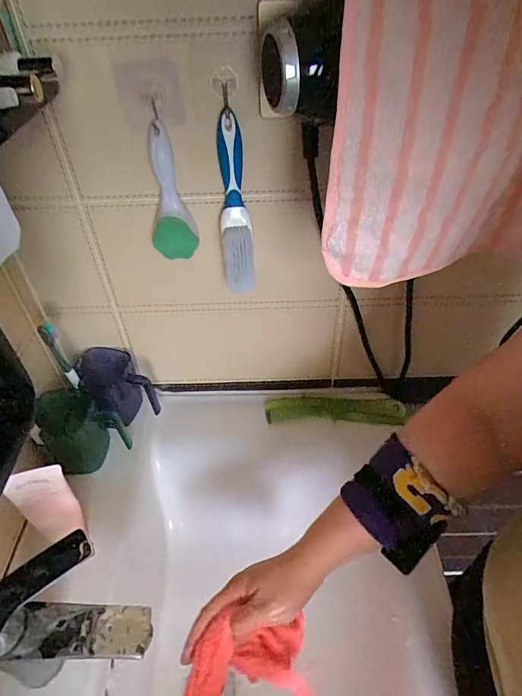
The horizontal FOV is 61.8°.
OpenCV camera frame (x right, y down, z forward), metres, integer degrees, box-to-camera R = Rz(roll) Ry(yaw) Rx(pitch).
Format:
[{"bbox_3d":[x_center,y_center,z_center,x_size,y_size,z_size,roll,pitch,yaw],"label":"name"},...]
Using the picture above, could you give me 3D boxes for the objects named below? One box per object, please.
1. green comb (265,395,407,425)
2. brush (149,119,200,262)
[{"bbox_3d":[0.111,0.092,0.662,0.204,0.011,0.051,1,43,2],"label":"green comb"},{"bbox_3d":[-0.096,-0.160,0.459,0.046,0.135,0.031,-10,44,-11],"label":"brush"}]

